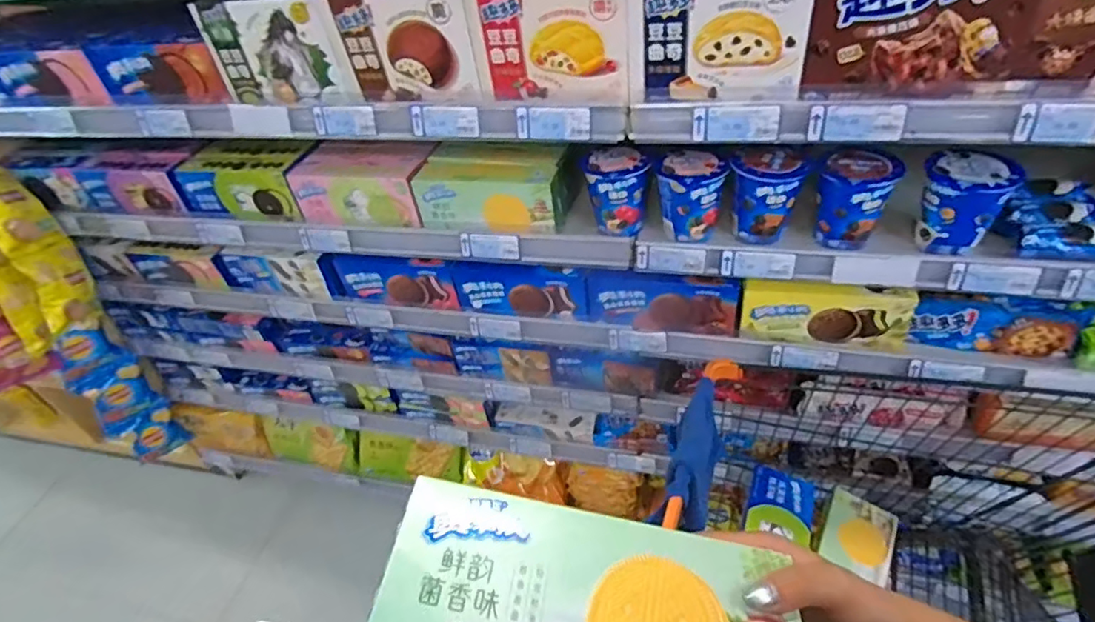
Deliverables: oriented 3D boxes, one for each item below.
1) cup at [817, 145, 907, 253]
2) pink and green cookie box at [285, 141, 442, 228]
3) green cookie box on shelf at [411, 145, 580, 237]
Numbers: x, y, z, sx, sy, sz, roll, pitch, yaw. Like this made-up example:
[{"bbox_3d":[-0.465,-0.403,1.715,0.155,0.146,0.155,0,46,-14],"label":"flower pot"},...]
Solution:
[{"bbox_3d":[0.394,-0.141,0.758,0.082,0.107,0.077,-4,43,3],"label":"cup"},{"bbox_3d":[-0.296,-0.216,0.960,0.239,0.086,0.124,7,45,14],"label":"pink and green cookie box"},{"bbox_3d":[-0.079,-0.191,0.887,0.220,0.099,0.114,6,44,14],"label":"green cookie box on shelf"}]

